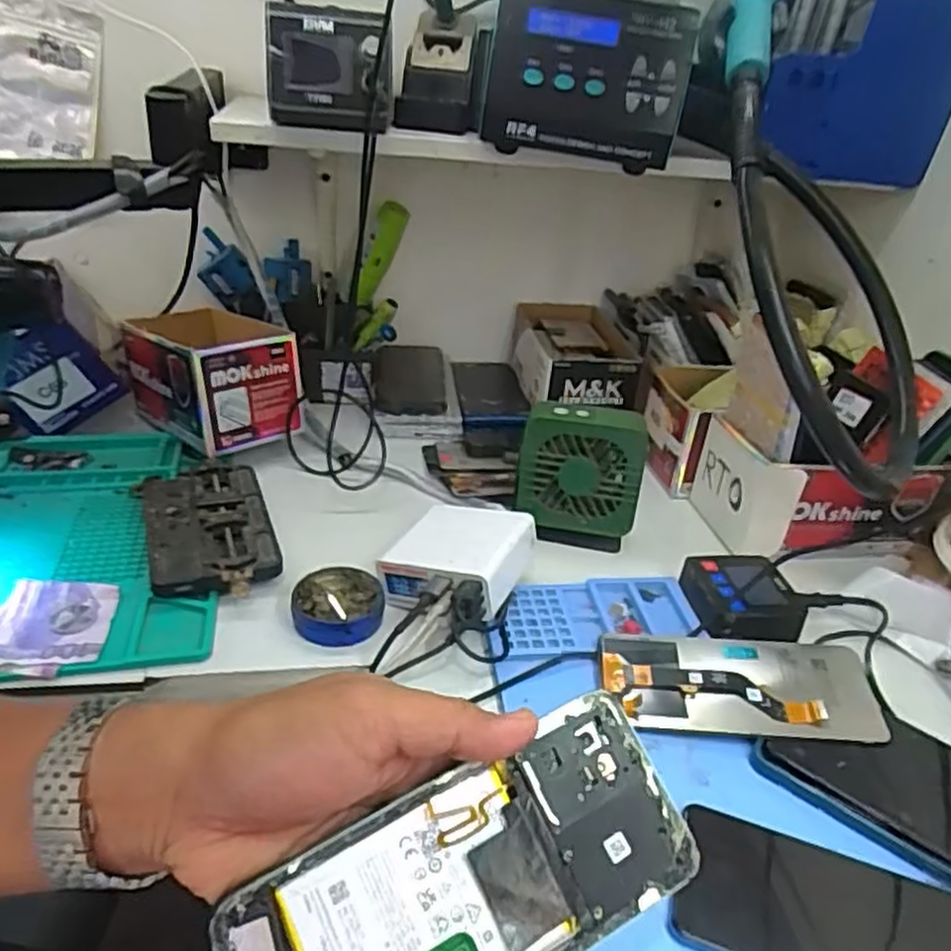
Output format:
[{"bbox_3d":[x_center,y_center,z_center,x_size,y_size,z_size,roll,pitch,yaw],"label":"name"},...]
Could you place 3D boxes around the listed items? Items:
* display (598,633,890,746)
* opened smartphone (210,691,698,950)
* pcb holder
[{"bbox_3d":[0.161,0.129,0.449,0.163,0.007,0.069,2,39,7],"label":"display"},{"bbox_3d":[-0.001,0.145,0.255,0.162,0.007,0.072,-23,74,-17],"label":"opened smartphone"},{"bbox_3d":[-0.204,0.037,0.554,0.089,0.031,0.161,-11,39,-24],"label":"pcb holder"}]

